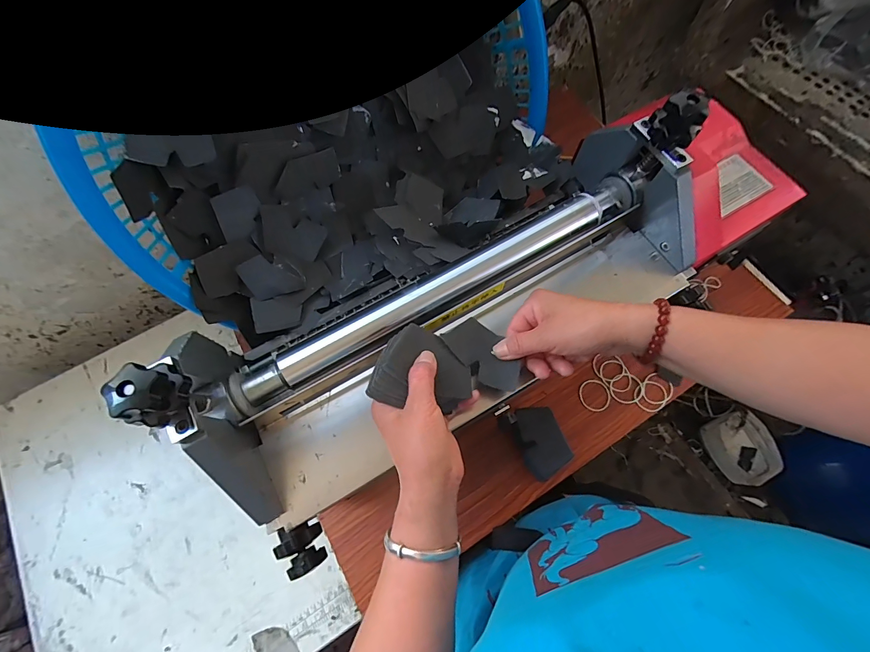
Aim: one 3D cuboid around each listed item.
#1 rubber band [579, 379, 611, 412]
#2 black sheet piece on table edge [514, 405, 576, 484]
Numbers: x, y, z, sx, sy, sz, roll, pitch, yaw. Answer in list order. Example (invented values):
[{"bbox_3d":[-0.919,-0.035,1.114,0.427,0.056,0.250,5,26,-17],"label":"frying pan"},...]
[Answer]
[{"bbox_3d":[0.250,0.108,0.575,0.047,0.004,0.050,0,69,1],"label":"rubber band"},{"bbox_3d":[0.148,0.163,0.525,0.055,0.053,0.092,-19,70,-6],"label":"black sheet piece on table edge"}]

